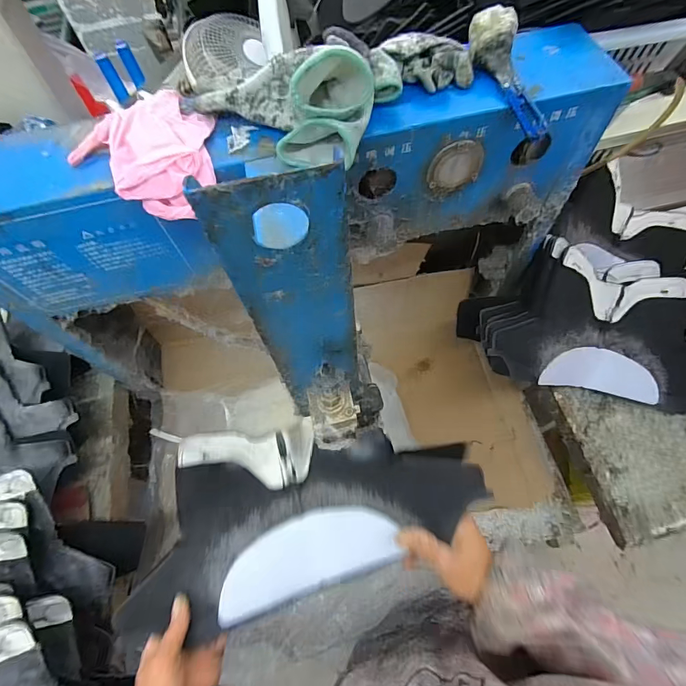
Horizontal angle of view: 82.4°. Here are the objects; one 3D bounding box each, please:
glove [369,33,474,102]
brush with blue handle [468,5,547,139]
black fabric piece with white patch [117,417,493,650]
[{"bbox_3d":[0.070,-0.257,0.361,0.100,0.028,0.053,-22,65,-7],"label":"glove"},{"bbox_3d":[0.153,-0.244,0.357,0.035,0.024,0.127,-19,85,-6],"label":"brush with blue handle"},{"bbox_3d":[-0.041,0.171,0.416,0.352,0.056,0.176,-14,64,4],"label":"black fabric piece with white patch"}]

